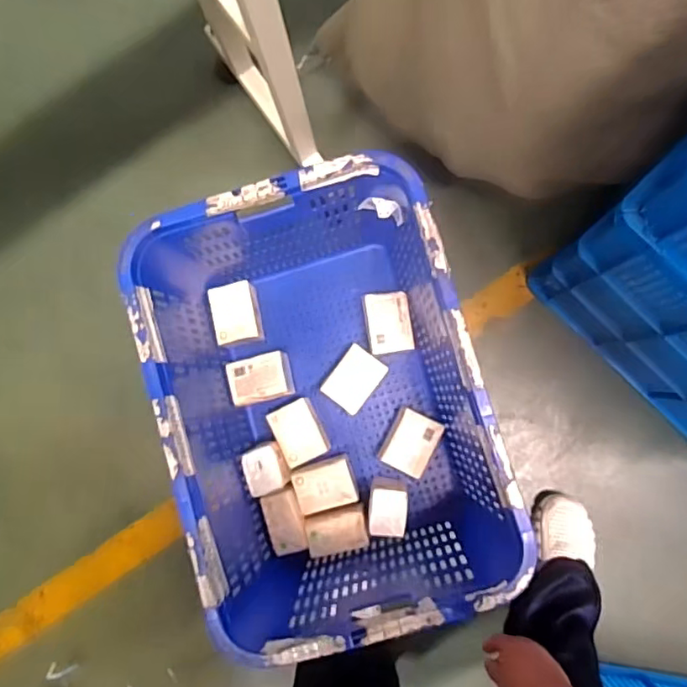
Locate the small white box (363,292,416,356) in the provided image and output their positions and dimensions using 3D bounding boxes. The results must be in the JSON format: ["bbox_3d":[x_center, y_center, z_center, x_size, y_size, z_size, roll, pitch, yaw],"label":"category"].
[{"bbox_3d":[0.096,-0.042,1.183,0.090,0.062,0.127,-8,84,4],"label":"small white box"}]

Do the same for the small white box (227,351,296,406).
[{"bbox_3d":[-0.170,0.074,1.195,0.125,0.071,0.095,-15,84,3],"label":"small white box"}]

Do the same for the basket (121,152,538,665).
[{"bbox_3d":[-0.023,0.107,1.053,0.489,0.386,0.704,-16,84,3],"label":"basket"}]

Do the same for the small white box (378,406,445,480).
[{"bbox_3d":[0.140,0.203,1.166,0.094,0.059,0.121,27,88,6],"label":"small white box"}]

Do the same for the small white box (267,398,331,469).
[{"bbox_3d":[-0.090,0.183,1.177,0.093,0.070,0.120,-26,83,2],"label":"small white box"}]

